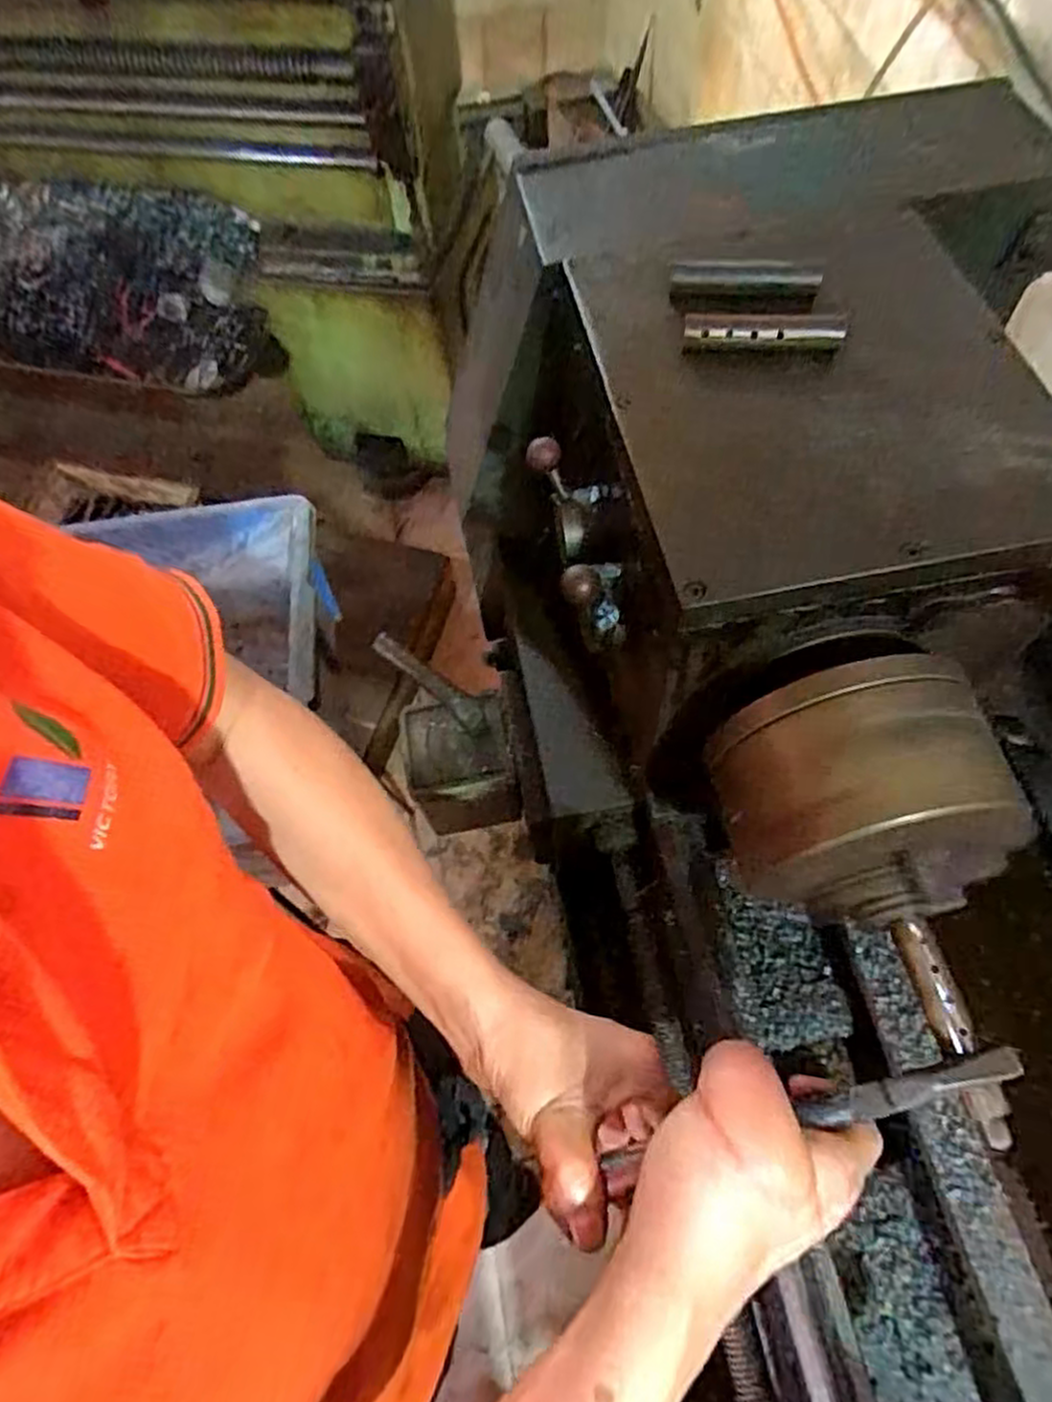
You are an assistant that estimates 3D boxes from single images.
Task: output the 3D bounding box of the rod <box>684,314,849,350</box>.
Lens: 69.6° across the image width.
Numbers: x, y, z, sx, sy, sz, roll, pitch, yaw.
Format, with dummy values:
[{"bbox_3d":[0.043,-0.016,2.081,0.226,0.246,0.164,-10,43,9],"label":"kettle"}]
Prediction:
[{"bbox_3d":[0.116,-0.180,0.368,0.074,0.012,0.014,6,62,6],"label":"rod"}]

